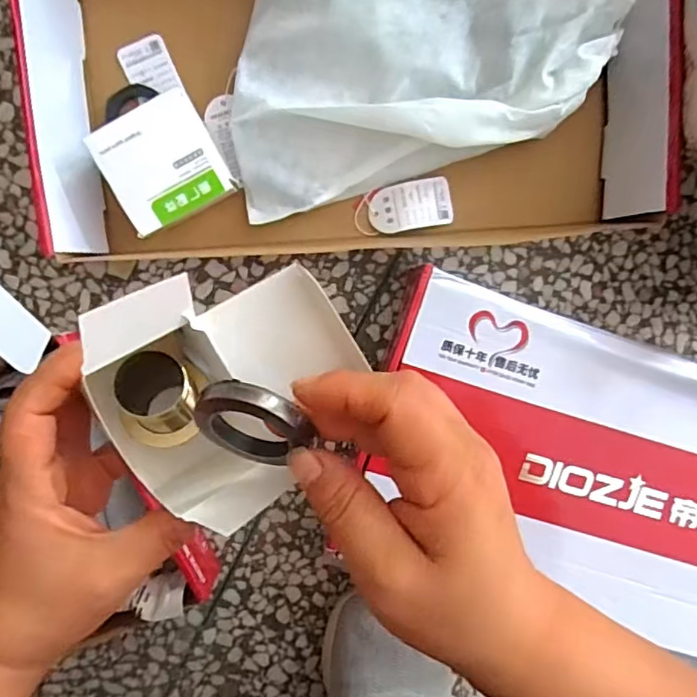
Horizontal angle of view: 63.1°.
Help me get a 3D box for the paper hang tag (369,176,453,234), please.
[{"bbox_3d":[0.048,-0.108,0.430,0.062,0.010,0.035,-11,93,-3],"label":"paper hang tag"}]

